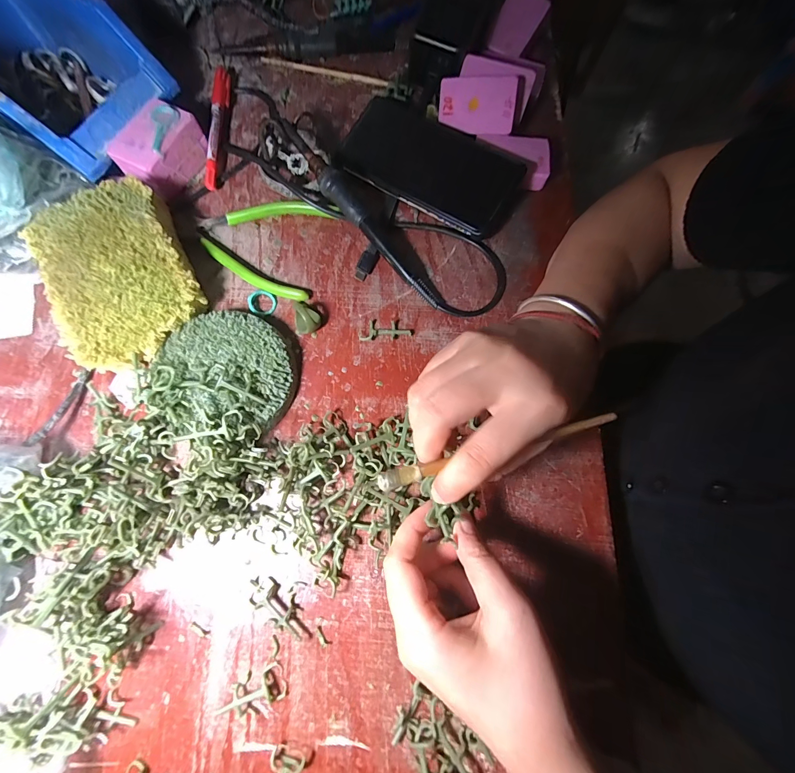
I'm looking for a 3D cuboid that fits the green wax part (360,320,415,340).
[{"bbox_3d":[-0.010,-0.048,0.297,0.044,0.007,0.017,-7,76,-4],"label":"green wax part"}]

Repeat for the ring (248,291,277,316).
[{"bbox_3d":[-0.115,-0.072,0.300,0.023,0.004,0.021,0,75,-2],"label":"ring"}]

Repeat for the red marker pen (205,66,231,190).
[{"bbox_3d":[-0.172,-0.249,0.340,0.015,0.017,0.139,-3,75,-3],"label":"red marker pen"}]

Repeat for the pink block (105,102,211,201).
[{"bbox_3d":[-0.212,-0.211,0.317,0.047,0.039,0.072,28,76,5],"label":"pink block"}]

